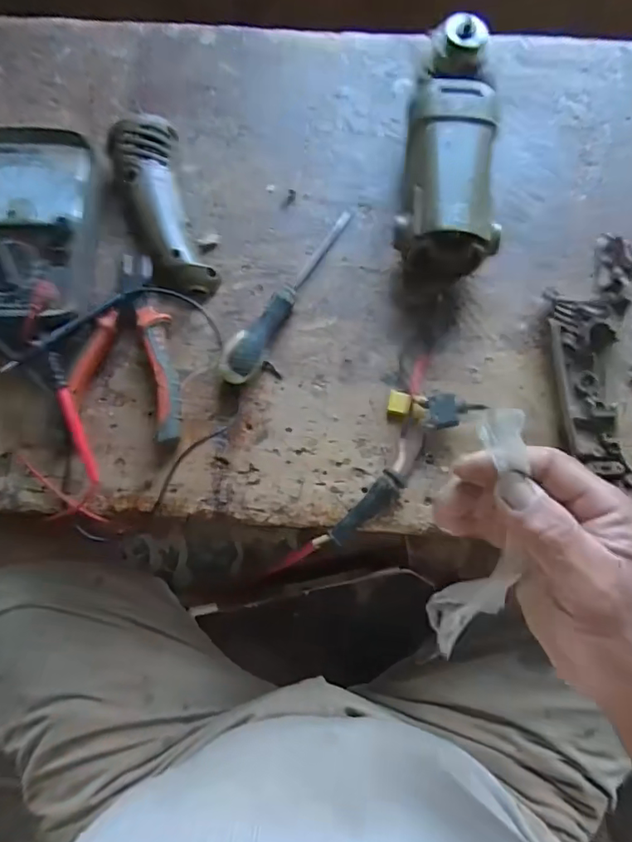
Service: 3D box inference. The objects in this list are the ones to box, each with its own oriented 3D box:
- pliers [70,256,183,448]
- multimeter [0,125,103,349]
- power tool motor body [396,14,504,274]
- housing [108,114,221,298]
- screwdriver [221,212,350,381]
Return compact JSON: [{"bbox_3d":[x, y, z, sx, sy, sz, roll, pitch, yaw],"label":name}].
[{"bbox_3d":[-0.149,-0.057,0.413,0.076,0.019,0.161,-10,76,0],"label":"pliers"},{"bbox_3d":[-0.231,-0.145,0.427,0.110,0.046,0.175,-1,74,0],"label":"multimeter"},{"bbox_3d":[0.110,-0.209,0.432,0.077,0.079,0.192,7,76,4],"label":"power tool motor body"},{"bbox_3d":[-0.128,-0.177,0.448,0.059,0.031,0.164,-18,75,-4],"label":"housing"},{"bbox_3d":[-0.021,-0.104,0.431,0.025,0.024,0.178,30,79,9],"label":"screwdriver"}]

